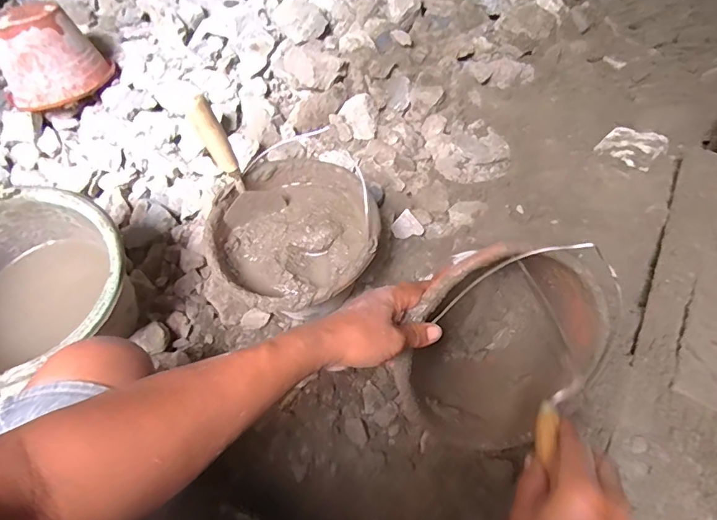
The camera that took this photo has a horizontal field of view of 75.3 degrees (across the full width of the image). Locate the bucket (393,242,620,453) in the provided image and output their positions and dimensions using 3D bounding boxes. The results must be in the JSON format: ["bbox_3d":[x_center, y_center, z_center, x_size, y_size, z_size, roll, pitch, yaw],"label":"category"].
[{"bbox_3d":[0.173,0.102,0.560,0.173,0.234,0.232,35,65,24],"label":"bucket"}]

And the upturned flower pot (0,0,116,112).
[{"bbox_3d":[-0.723,-0.476,1.044,0.225,0.166,0.237,-37,63,-15],"label":"upturned flower pot"}]

